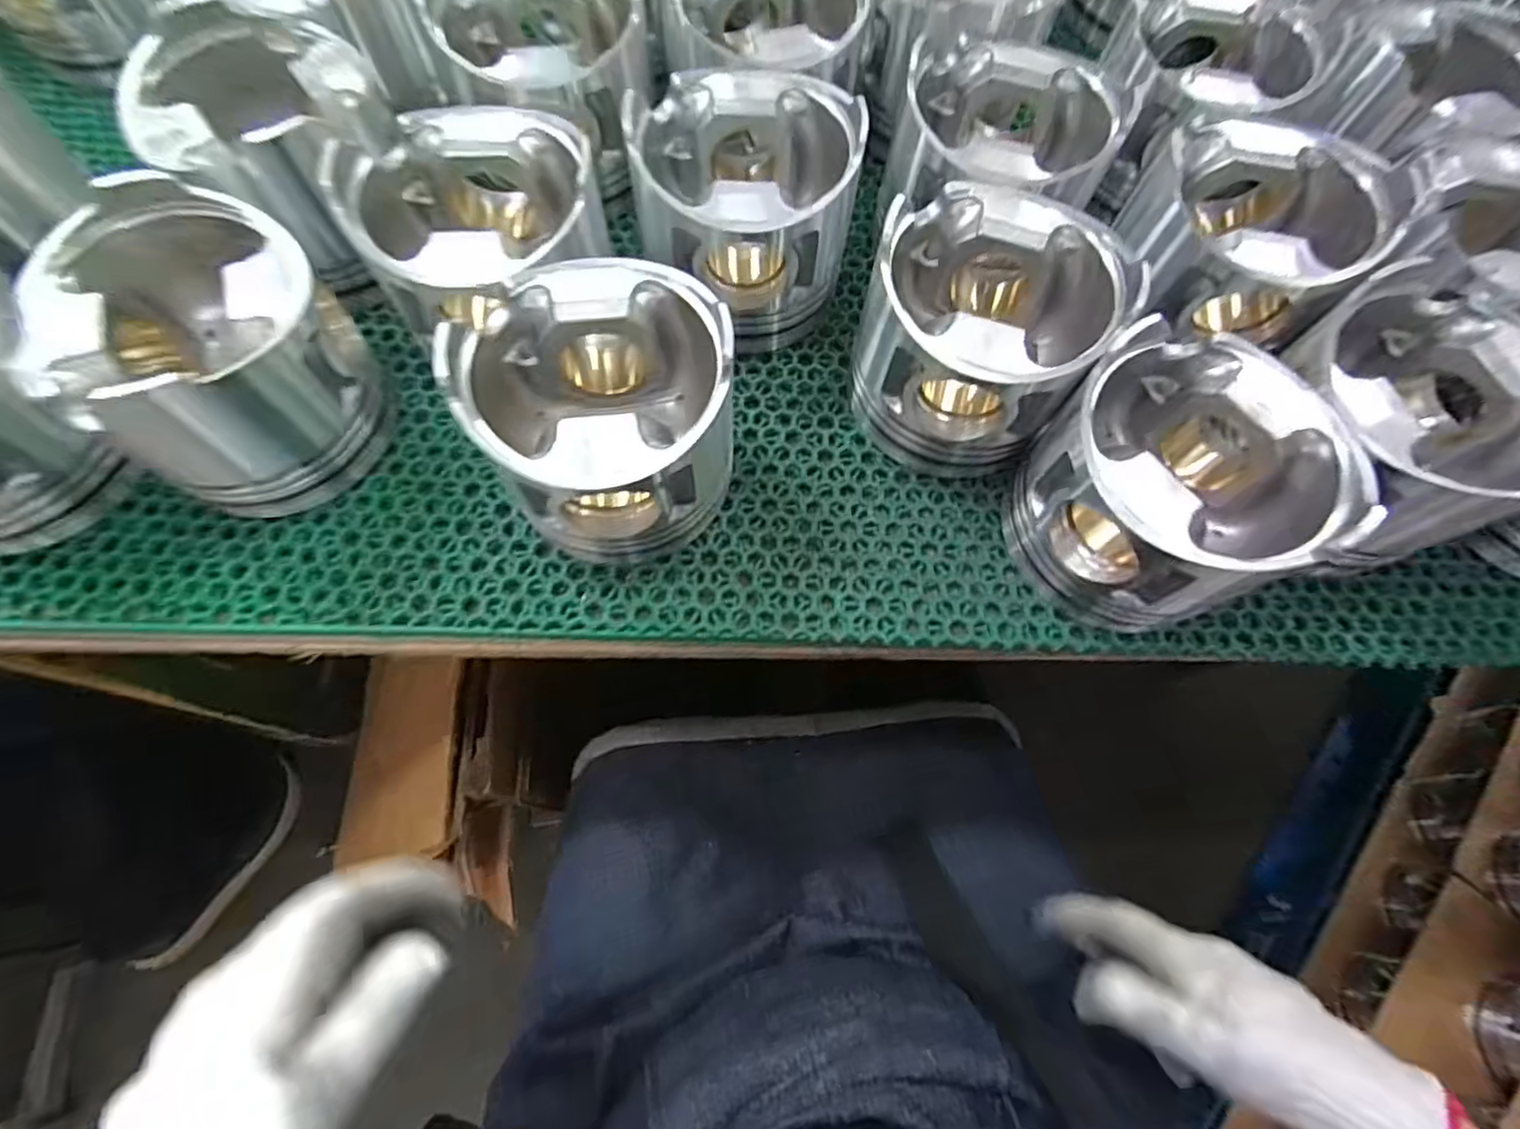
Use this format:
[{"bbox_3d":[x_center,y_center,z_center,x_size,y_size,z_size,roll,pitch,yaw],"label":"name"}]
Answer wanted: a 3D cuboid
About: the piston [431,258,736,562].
[{"bbox_3d":[-0.066,-0.064,0.304,0.112,0.099,0.111,1,68,-2],"label":"piston"}]

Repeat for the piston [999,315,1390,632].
[{"bbox_3d":[0.183,-0.035,0.302,0.107,0.100,0.105,1,68,-2],"label":"piston"}]

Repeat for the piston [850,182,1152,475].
[{"bbox_3d":[0.107,-0.111,0.329,0.105,0.103,0.107,1,68,-2],"label":"piston"}]

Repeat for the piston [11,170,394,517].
[{"bbox_3d":[-0.251,-0.098,0.308,0.106,0.103,0.103,-37,74,-16],"label":"piston"}]

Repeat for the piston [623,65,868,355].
[{"bbox_3d":[-0.010,-0.186,0.362,0.104,0.108,0.106,1,68,-2],"label":"piston"}]

